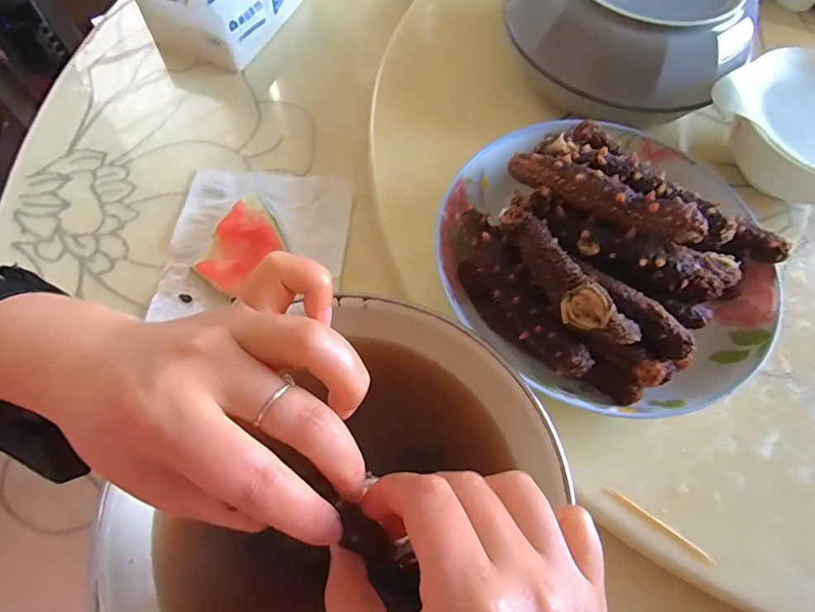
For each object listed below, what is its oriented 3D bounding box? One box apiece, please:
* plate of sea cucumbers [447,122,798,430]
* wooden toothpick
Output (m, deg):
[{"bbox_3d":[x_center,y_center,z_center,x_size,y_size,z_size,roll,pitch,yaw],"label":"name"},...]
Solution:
[{"bbox_3d":[0.115,-0.029,0.285,0.177,0.081,0.181,1,65,-3],"label":"plate of sea cucumbers"},{"bbox_3d":[0.133,0.115,0.256,0.059,0.004,0.004,36,68,13],"label":"wooden toothpick"}]

